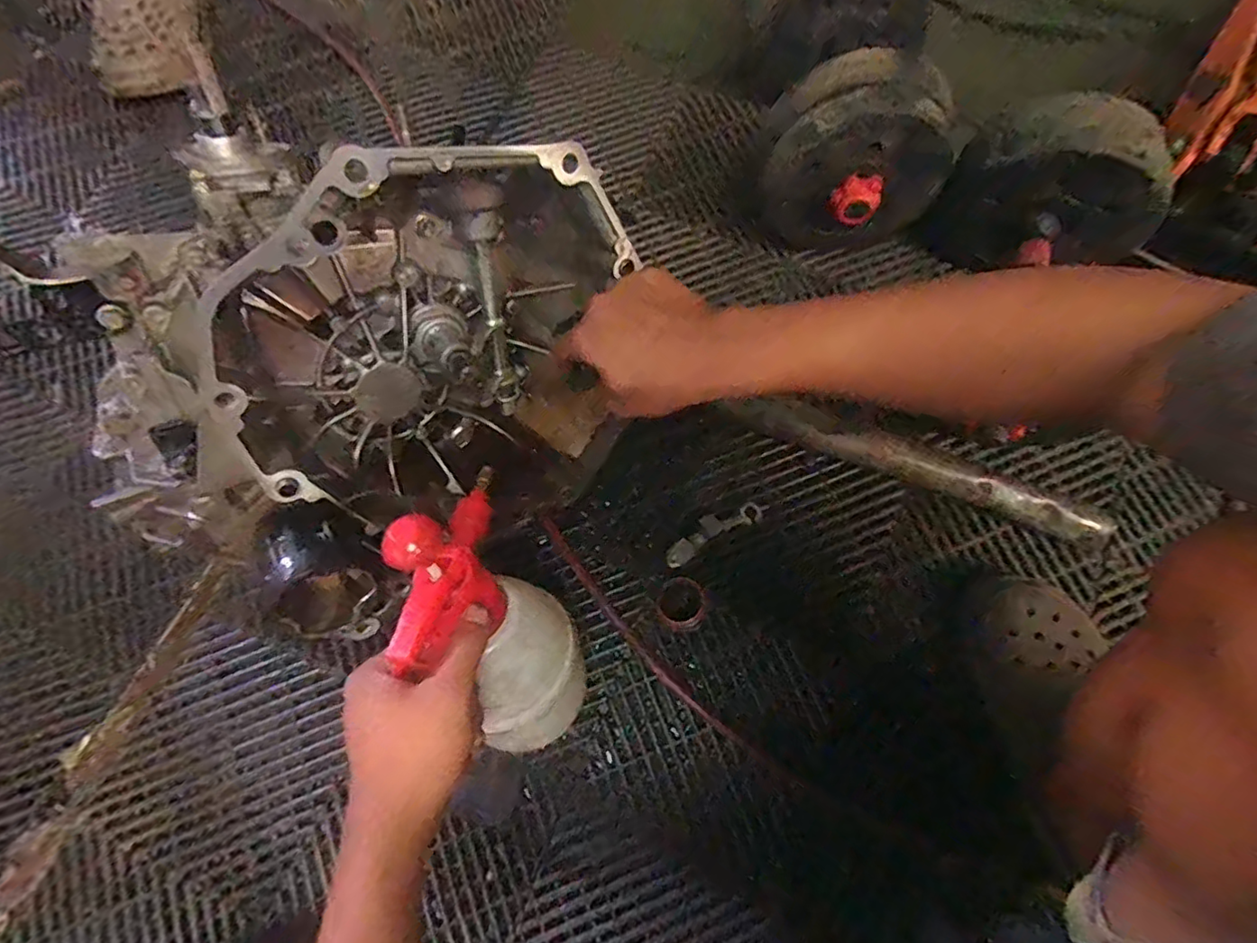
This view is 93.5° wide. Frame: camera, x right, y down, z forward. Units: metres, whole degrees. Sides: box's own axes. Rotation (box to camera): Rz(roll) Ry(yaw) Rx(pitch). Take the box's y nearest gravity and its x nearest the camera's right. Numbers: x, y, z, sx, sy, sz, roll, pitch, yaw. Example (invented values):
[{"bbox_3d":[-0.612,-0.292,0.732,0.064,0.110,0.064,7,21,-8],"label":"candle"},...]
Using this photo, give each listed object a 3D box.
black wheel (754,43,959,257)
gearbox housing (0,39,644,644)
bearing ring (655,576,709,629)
[{"bbox_3d":[0.222,-0.303,0.607,0.173,0.209,0.098,27,75,2],"label":"black wheel"},{"bbox_3d":[-0.206,-0.093,0.460,0.319,0.300,0.327,28,76,7],"label":"gearbox housing"},{"bbox_3d":[0.051,0.125,0.562,0.048,0.007,0.046,0,75,0],"label":"bearing ring"}]

